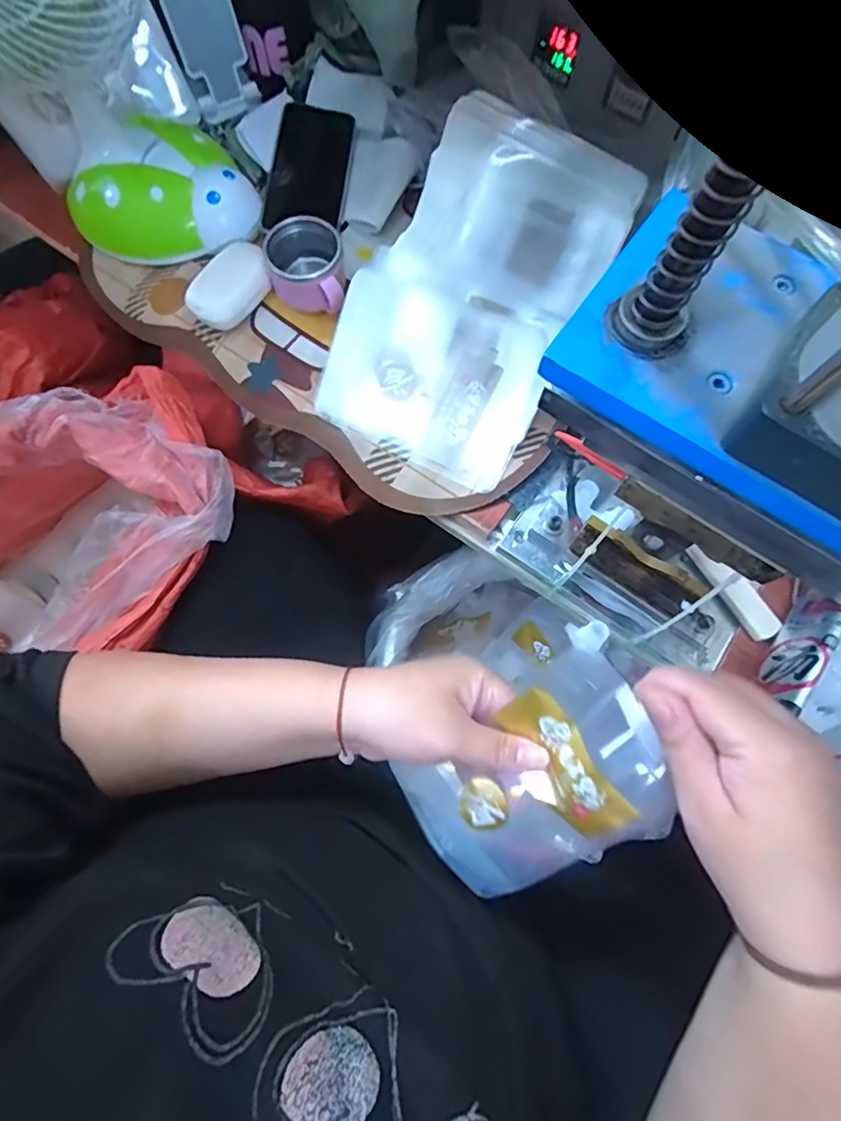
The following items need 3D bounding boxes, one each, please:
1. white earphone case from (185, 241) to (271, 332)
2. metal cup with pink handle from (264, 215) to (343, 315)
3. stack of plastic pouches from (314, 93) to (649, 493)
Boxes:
[{"bbox_3d":[-0.179,-0.256,0.493,0.050,0.032,0.081,42,77,10],"label":"white earphone case"},{"bbox_3d":[-0.104,-0.262,0.483,0.068,0.054,0.077,-11,74,-4],"label":"metal cup with pink handle"},{"bbox_3d":[0.045,-0.227,0.462,0.181,0.034,0.304,28,95,1],"label":"stack of plastic pouches"}]

